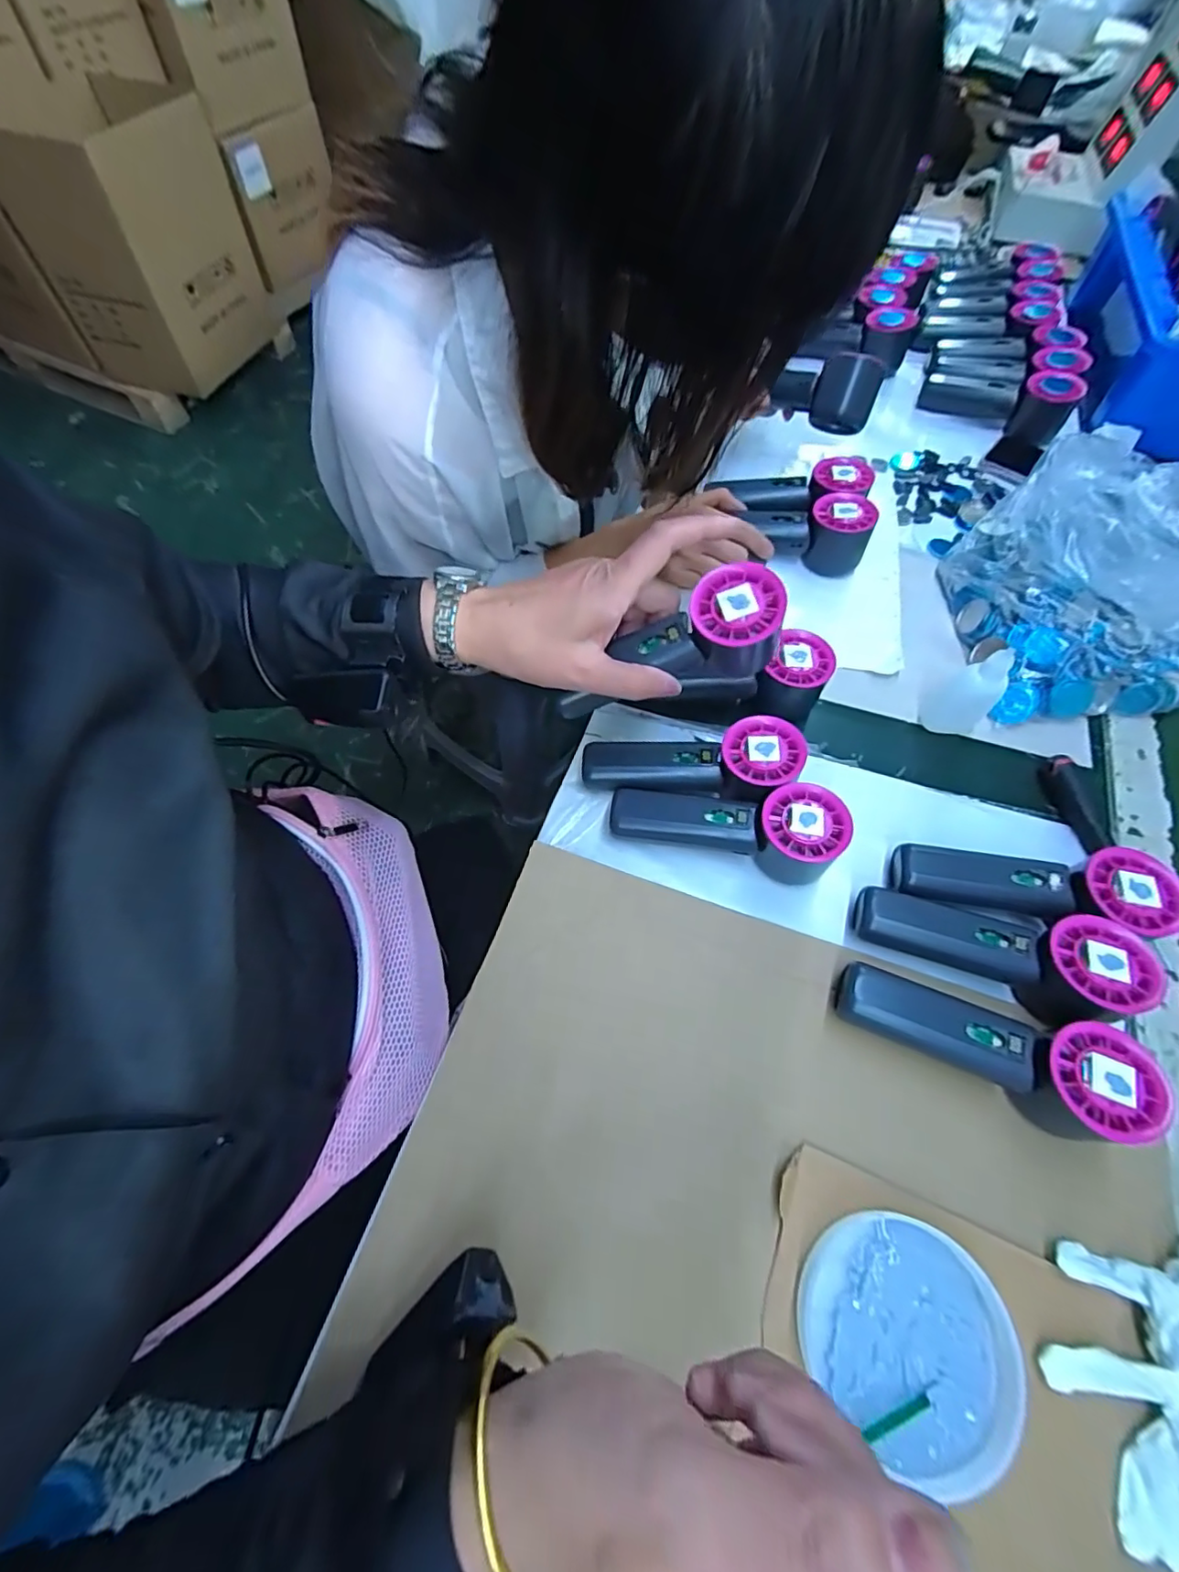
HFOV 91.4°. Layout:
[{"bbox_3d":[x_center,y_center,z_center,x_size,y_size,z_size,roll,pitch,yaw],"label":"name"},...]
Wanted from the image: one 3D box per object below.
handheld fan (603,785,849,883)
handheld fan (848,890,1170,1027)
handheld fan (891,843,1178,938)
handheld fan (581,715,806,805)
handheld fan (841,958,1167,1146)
[{"bbox_3d":[0.093,0.025,0.400,0.153,0.050,0.049,11,62,4],"label":"handheld fan"},{"bbox_3d":[0.249,0.104,0.356,0.156,0.046,0.061,13,62,5],"label":"handheld fan"},{"bbox_3d":[0.289,0.065,0.382,0.153,0.051,0.050,13,62,5],"label":"handheld fan"},{"bbox_3d":[0.072,-0.016,0.423,0.149,0.053,0.058,10,62,3],"label":"handheld fan"},{"bbox_3d":[0.225,0.151,0.328,0.154,0.047,0.059,17,63,7],"label":"handheld fan"}]

